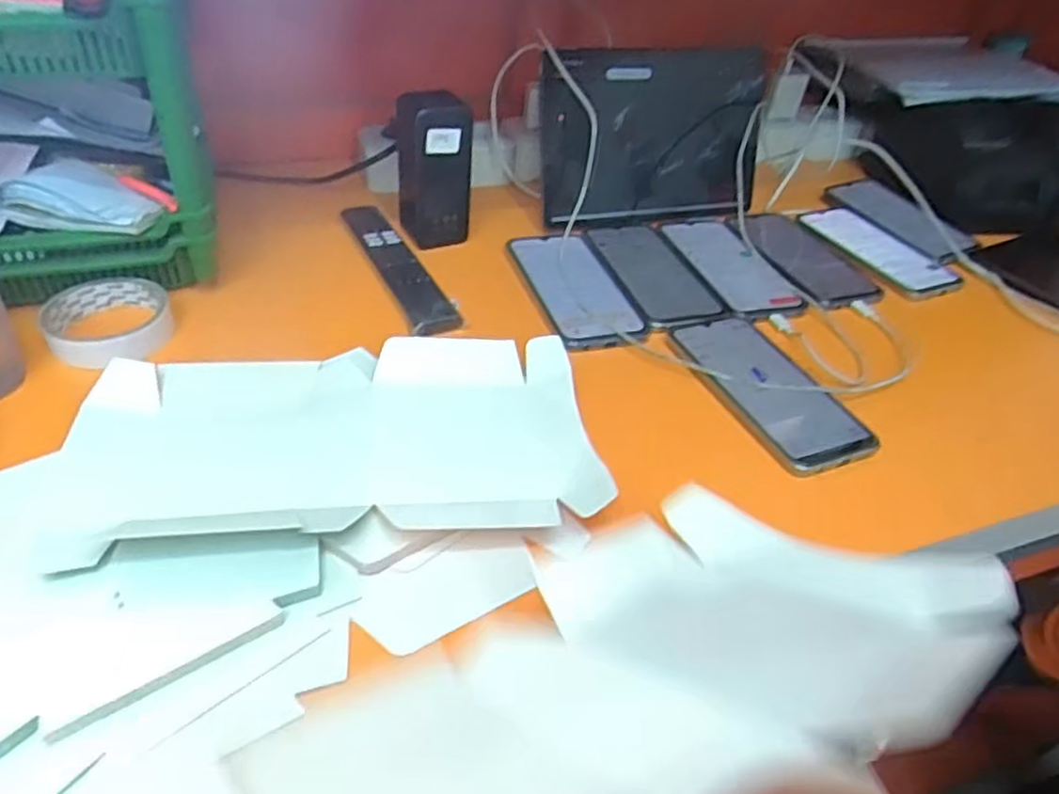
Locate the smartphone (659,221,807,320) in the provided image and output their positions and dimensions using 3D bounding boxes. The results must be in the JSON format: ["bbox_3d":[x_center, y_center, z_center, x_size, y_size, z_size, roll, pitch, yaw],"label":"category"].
[{"bbox_3d":[0.194,-0.130,0.697,0.076,0.006,0.172,-7,42,-17],"label":"smartphone"}]

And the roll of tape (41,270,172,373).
[{"bbox_3d":[-0.320,-0.059,0.547,0.083,0.031,0.083,5,40,-4],"label":"roll of tape"}]

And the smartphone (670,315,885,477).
[{"bbox_3d":[0.188,-0.012,0.556,0.081,0.011,0.170,-12,44,-22],"label":"smartphone"}]

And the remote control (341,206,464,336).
[{"bbox_3d":[-0.118,-0.119,0.643,0.042,0.012,0.215,-14,45,-24],"label":"remote control"}]

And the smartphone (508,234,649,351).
[{"bbox_3d":[0.043,-0.102,0.645,0.082,0.006,0.173,-8,42,-18],"label":"smartphone"}]

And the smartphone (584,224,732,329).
[{"bbox_3d":[0.118,-0.118,0.676,0.086,0.005,0.175,-6,42,-16],"label":"smartphone"}]

